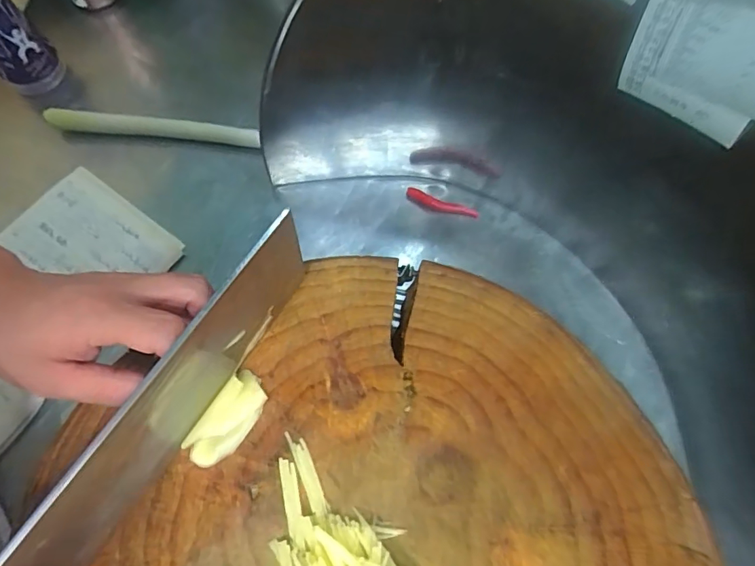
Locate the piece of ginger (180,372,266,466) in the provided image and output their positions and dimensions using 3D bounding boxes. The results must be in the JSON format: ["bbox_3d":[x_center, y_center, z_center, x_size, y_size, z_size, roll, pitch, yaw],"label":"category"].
[{"bbox_3d":[-0.095,0.087,0.301,0.027,0.013,0.060,29,71,13],"label":"piece of ginger"}]

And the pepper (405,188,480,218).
[{"bbox_3d":[0.067,-0.082,0.508,0.078,0.007,0.016,23,70,11],"label":"pepper"}]

